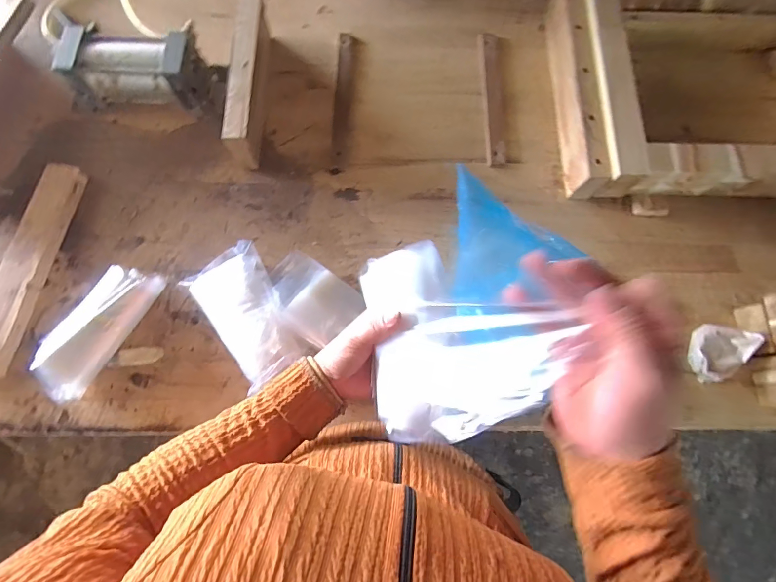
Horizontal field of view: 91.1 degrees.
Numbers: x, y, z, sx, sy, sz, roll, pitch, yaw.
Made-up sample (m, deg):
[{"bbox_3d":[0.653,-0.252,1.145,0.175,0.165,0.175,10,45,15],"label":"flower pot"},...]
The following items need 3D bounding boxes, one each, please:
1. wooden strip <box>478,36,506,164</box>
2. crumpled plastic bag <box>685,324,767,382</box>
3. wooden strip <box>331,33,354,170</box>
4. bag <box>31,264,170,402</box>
[{"bbox_3d":[0.168,-0.310,0.607,0.031,0.007,0.238,0,76,0],"label":"wooden strip"},{"bbox_3d":[0.433,0.082,0.497,0.058,0.035,0.077,25,77,5],"label":"crumpled plastic bag"},{"bbox_3d":[-0.071,-0.308,0.605,0.025,0.006,0.247,2,76,0],"label":"wooden strip"},{"bbox_3d":[-0.373,0.045,0.489,0.073,0.050,0.184,32,78,7],"label":"bag"}]

